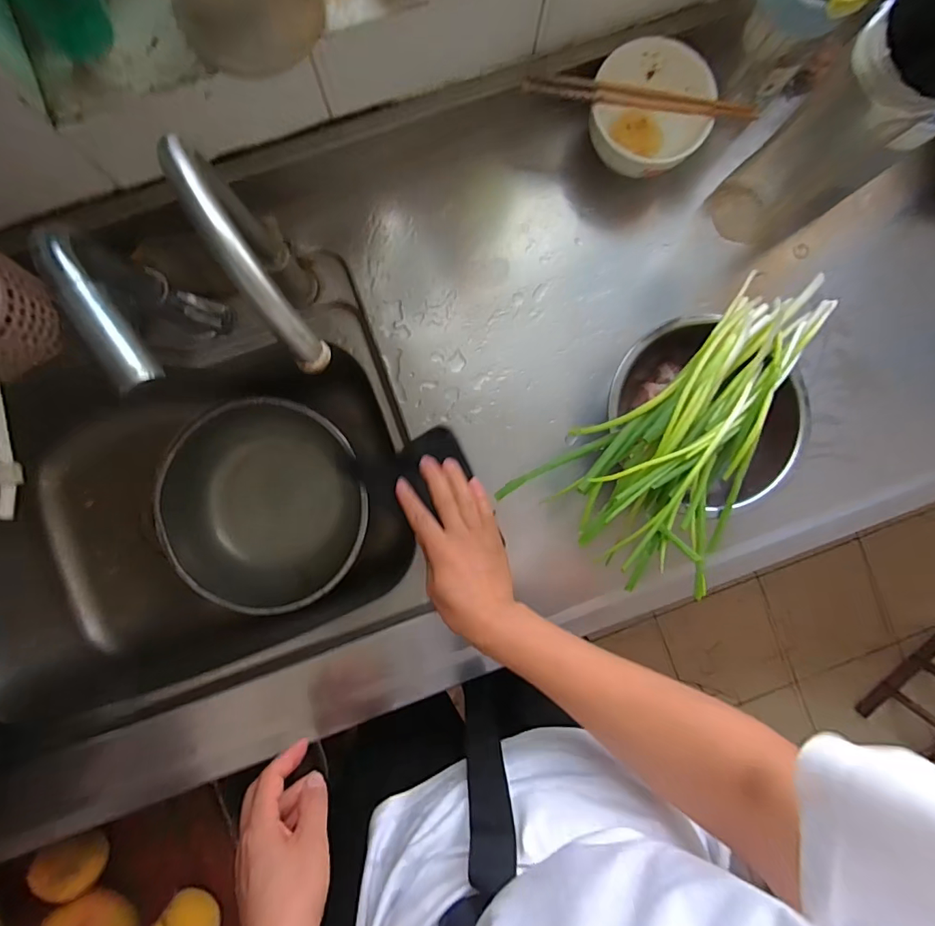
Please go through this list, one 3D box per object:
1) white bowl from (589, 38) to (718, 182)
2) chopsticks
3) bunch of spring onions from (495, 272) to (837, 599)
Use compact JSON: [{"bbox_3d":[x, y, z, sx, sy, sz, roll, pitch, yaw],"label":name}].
[{"bbox_3d":[0.174,-0.336,0.485,0.108,0.068,0.111,0,89,-2],"label":"white bowl"},{"bbox_3d":[0.157,-0.337,0.454,0.211,0.012,0.012,8,89,-2],"label":"chopsticks"},{"bbox_3d":[0.215,-0.032,0.435,0.159,0.034,0.294,43,88,-1],"label":"bunch of spring onions"}]

